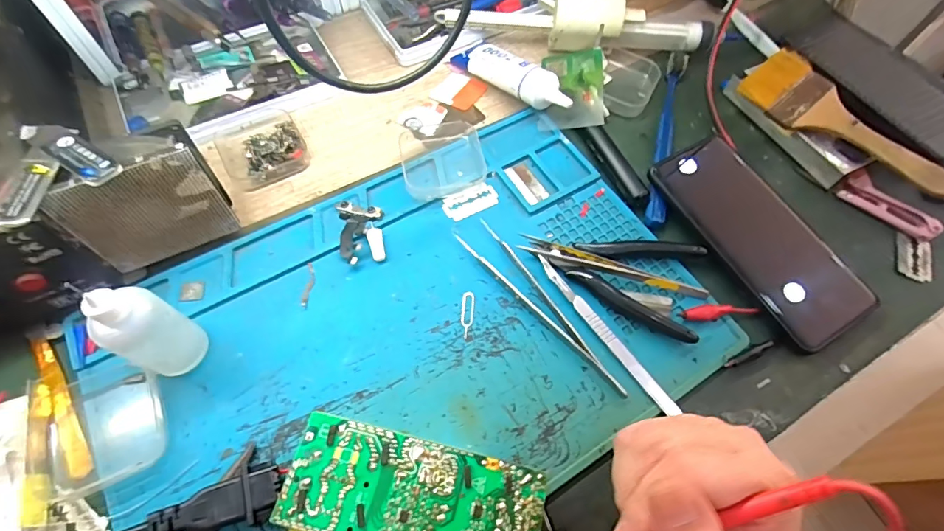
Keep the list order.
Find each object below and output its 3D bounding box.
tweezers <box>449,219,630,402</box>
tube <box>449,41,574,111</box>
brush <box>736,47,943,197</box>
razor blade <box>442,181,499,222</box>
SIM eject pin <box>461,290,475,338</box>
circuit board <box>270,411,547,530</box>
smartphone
[{"bbox_3d":[0.044,0.027,0.309,0.024,0.009,0.152,-32,68,-17],"label":"tweezers"},{"bbox_3d":[0.034,-0.162,0.395,0.031,0.034,0.119,-35,69,-18],"label":"tube"},{"bbox_3d":[0.290,-0.110,0.363,0.068,0.010,0.162,-28,67,-8],"label":"brush"},{"bbox_3d":[-0.001,-0.049,0.352,0.043,0.004,0.021,-25,74,-13],"label":"razor blade"},{"bbox_3d":[-0.003,0.032,0.308,0.009,0.004,0.032,4,62,0],"label":"SIM eject pin"},{"bbox_3d":[-0.031,0.126,0.246,0.131,0.025,0.059,13,63,4],"label":"circuit board"},{"bbox_3d":[0.205,-0.025,0.331,0.074,0.012,0.165,-28,66,-11],"label":"smartphone"}]

